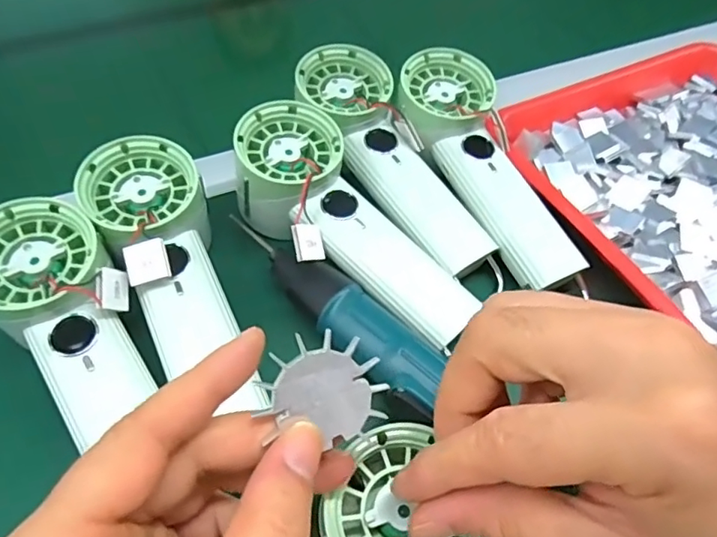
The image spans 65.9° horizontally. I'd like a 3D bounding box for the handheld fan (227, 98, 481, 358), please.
[{"bbox_3d":[-0.008,-0.021,0.326,0.170,0.047,0.066,44,64,10],"label":"handheld fan"}]

